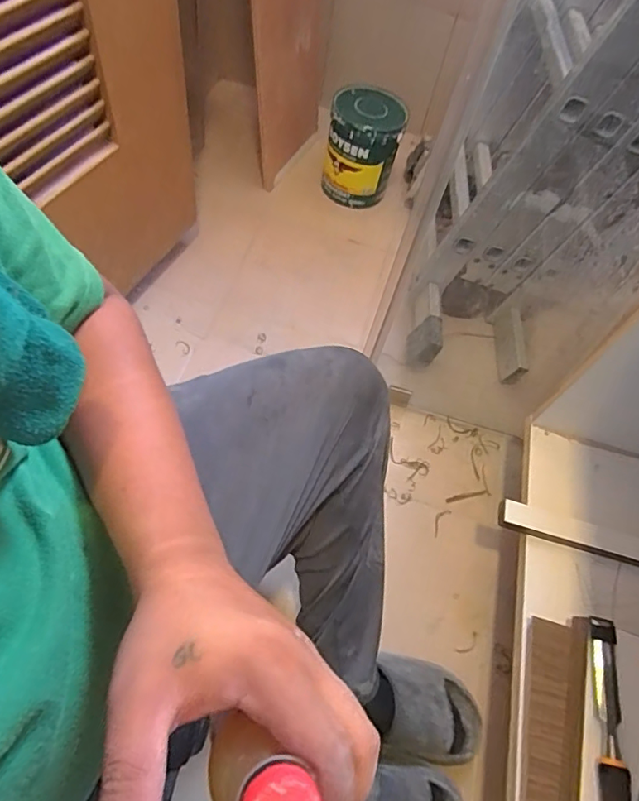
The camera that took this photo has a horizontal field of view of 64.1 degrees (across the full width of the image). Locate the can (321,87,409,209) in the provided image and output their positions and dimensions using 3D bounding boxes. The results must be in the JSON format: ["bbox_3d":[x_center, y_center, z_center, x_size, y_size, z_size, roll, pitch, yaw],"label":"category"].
[{"bbox_3d":[0.104,-0.614,1.264,0.170,0.220,0.169,12,59,-1],"label":"can"}]

